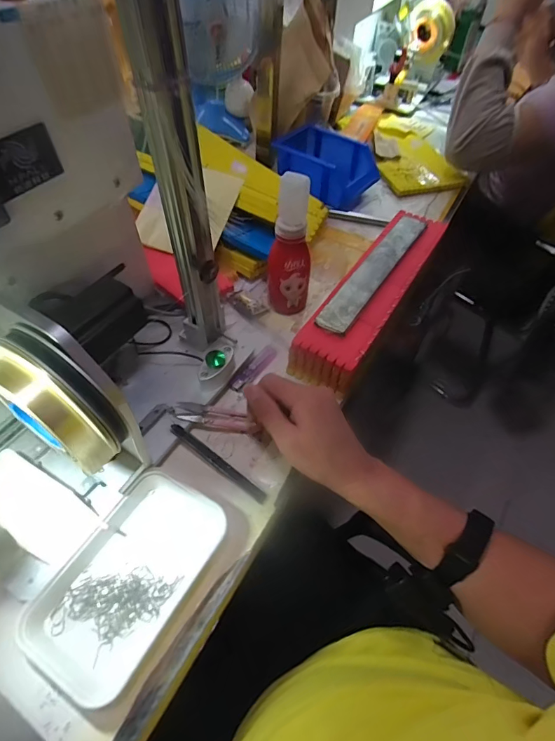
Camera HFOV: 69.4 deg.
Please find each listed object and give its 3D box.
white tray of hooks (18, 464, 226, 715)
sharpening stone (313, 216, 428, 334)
[{"bbox_3d":[-0.132,0.182,0.364,0.104,0.028,0.173,27,57,17],"label":"white tray of hooks"},{"bbox_3d":[0.133,-0.139,0.537,0.042,0.008,0.267,32,57,13],"label":"sharpening stone"}]

